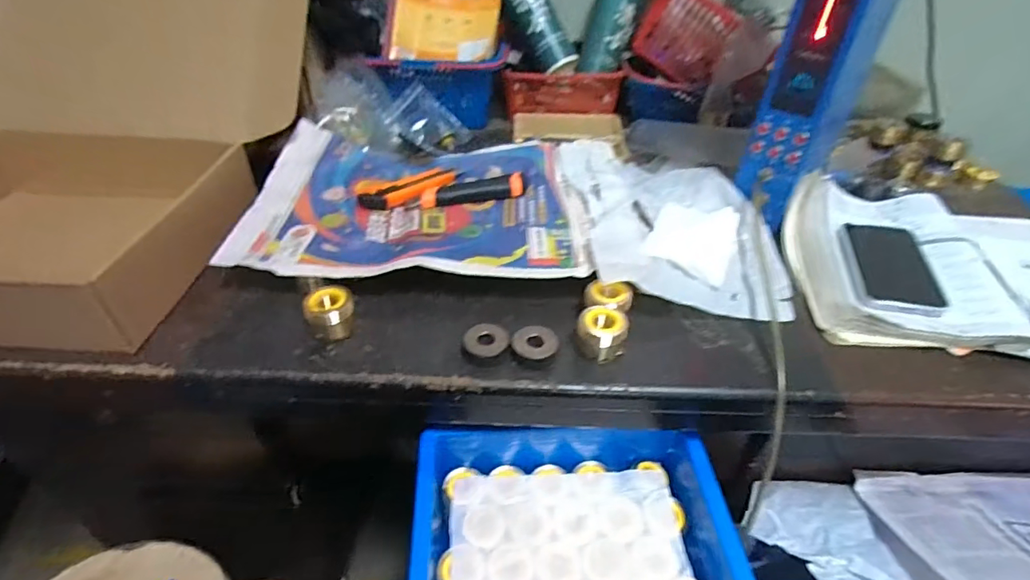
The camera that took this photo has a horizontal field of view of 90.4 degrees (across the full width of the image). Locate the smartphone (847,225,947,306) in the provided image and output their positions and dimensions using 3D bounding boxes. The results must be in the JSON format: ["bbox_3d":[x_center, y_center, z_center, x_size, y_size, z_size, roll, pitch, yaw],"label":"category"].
[{"bbox_3d":[0.404,-0.030,0.547,0.065,0.004,0.130,1,42,18],"label":"smartphone"}]

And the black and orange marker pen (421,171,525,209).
[{"bbox_3d":[-0.049,-0.119,0.613,0.126,0.018,0.029,-10,41,-13],"label":"black and orange marker pen"}]

